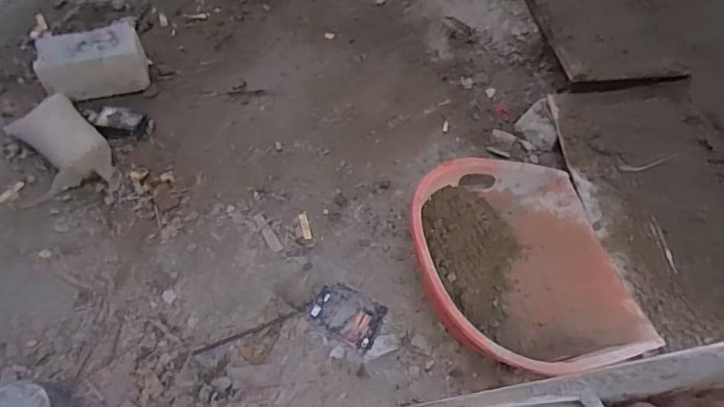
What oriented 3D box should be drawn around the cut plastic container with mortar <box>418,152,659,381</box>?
[{"bbox_3d":[0.281,0.092,0.902,0.384,0.144,0.390,3,56,-5],"label":"cut plastic container with mortar"}]

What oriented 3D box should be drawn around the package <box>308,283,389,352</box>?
[{"bbox_3d":[-0.026,0.192,0.890,0.115,0.014,0.092,25,57,10],"label":"package"}]

